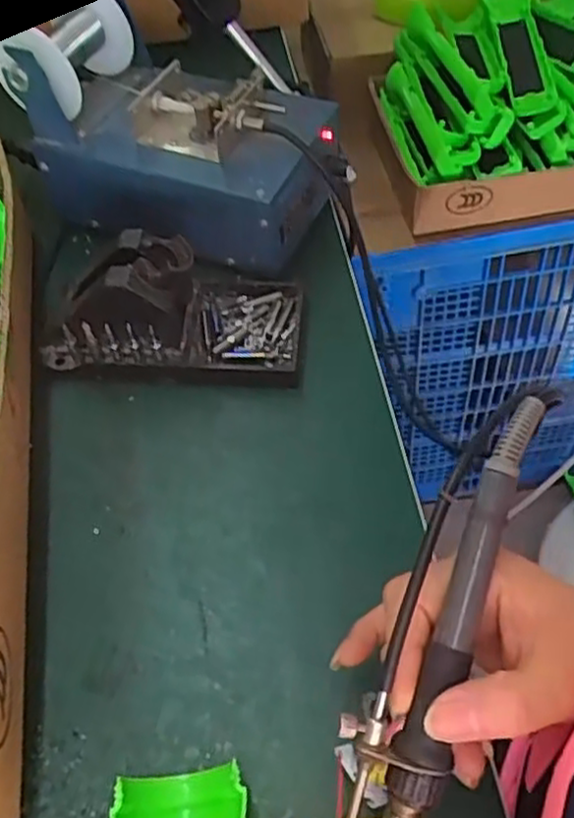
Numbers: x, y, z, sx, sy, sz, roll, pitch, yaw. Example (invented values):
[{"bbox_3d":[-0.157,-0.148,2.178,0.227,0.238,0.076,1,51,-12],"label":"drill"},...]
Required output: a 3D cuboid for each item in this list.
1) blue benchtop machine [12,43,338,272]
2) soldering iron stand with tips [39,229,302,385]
[{"bbox_3d":[-0.065,-0.177,0.506,0.183,0.082,0.118,22,57,18],"label":"blue benchtop machine"},{"bbox_3d":[-0.069,-0.065,0.443,0.152,0.070,0.078,2,54,4],"label":"soldering iron stand with tips"}]

